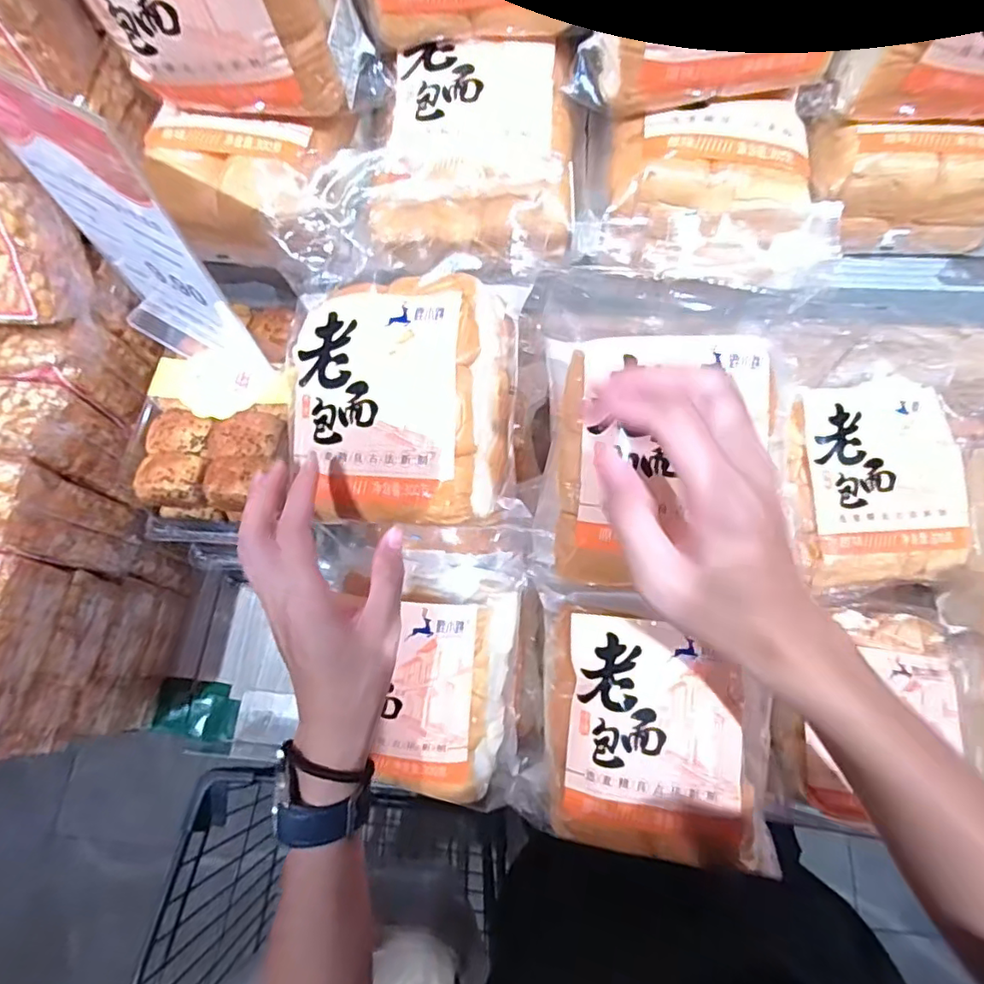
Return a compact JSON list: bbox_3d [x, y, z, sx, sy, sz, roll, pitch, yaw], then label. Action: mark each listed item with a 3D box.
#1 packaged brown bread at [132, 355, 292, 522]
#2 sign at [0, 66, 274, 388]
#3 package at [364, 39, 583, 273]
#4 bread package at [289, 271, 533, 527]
[{"bbox_3d":[-0.222,-0.043,0.477,0.116,0.051,0.143,-2,69,1],"label":"packaged brown bread"},{"bbox_3d":[-0.250,-0.162,0.412,0.144,0.188,0.043,31,73,13],"label":"sign"},{"bbox_3d":[-0.008,-0.255,0.420,0.143,0.056,0.170,9,93,-2],"label":"package"},{"bbox_3d":[-0.065,-0.062,0.403,0.150,0.076,0.167,4,96,11],"label":"bread package"}]

